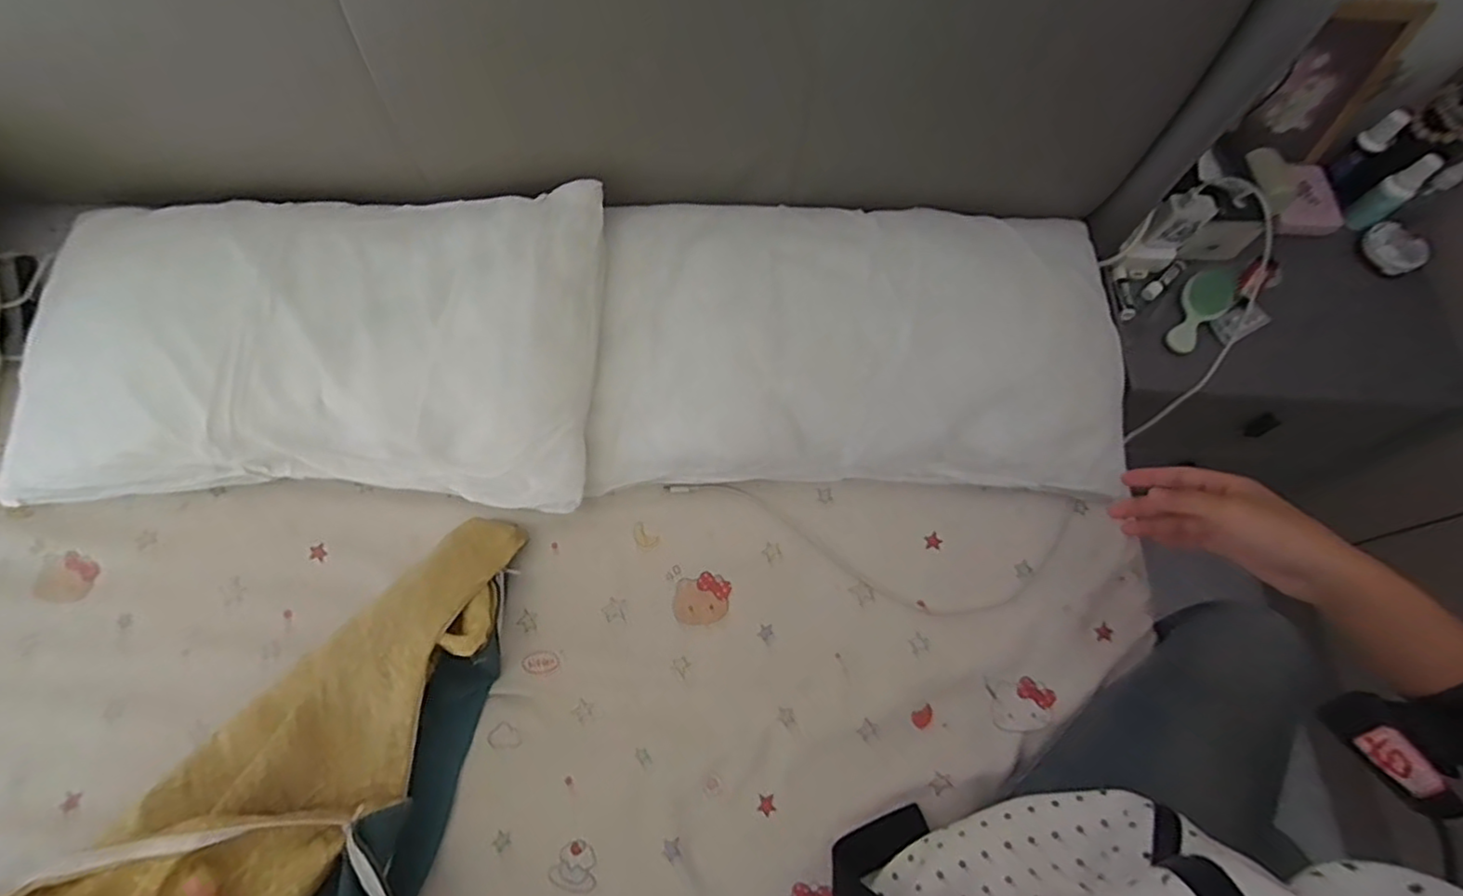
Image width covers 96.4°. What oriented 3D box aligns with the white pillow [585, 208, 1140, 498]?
[{"bbox_3d":[0.132,-0.102,0.638,0.512,0.092,0.277,3,69,-2],"label":"white pillow"}]

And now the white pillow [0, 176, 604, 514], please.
[{"bbox_3d":[-0.387,-0.096,0.601,0.530,0.068,0.305,1,86,0],"label":"white pillow"}]

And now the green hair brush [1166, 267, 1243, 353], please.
[{"bbox_3d":[0.560,-0.166,0.783,0.056,0.021,0.121,36,87,14],"label":"green hair brush"}]

